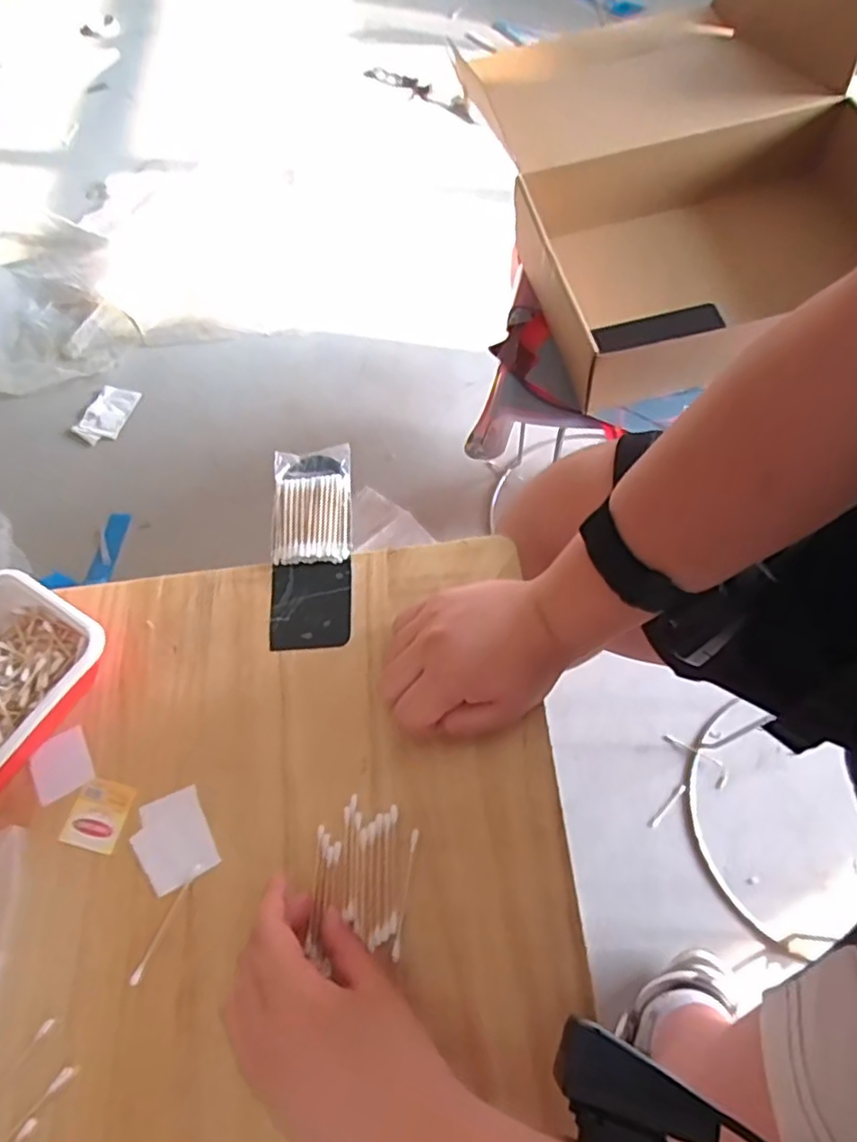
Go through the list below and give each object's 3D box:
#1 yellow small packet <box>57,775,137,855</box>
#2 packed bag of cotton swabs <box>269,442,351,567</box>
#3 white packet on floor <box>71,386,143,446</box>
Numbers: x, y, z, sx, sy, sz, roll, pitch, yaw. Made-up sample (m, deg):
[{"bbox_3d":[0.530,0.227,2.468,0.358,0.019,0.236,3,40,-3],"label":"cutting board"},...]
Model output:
[{"bbox_3d":[-0.221,0.163,0.431,0.039,0.004,0.043,11,66,10],"label":"yellow small packet"},{"bbox_3d":[-0.091,-0.054,0.505,0.060,0.013,0.100,-5,64,3],"label":"packed bag of cotton swabs"},{"bbox_3d":[-0.595,-0.293,1.194,0.075,0.009,0.124,27,74,1],"label":"white packet on floor"}]

